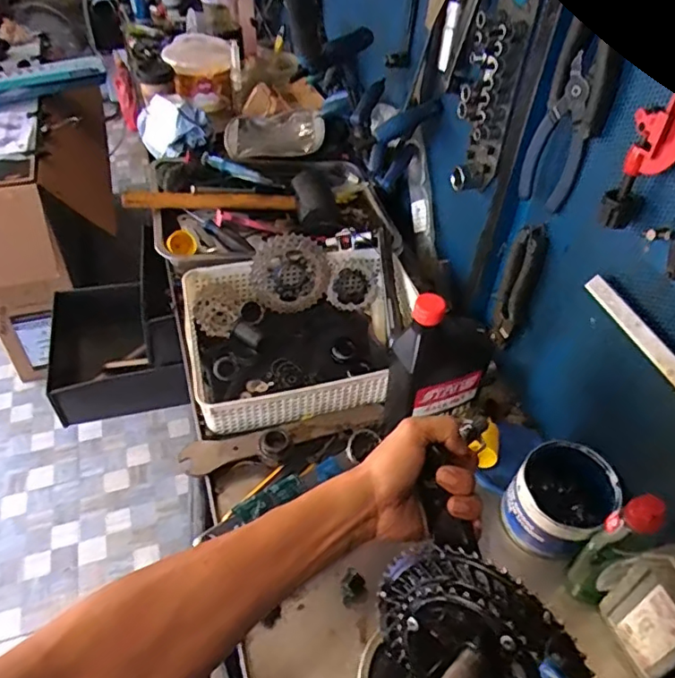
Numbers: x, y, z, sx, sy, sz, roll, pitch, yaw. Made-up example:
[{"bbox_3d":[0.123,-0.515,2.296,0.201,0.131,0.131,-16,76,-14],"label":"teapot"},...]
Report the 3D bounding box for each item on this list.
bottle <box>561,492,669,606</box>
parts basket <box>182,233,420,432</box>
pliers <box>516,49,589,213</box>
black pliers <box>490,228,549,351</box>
[{"bbox_3d":[0.279,0.207,0.559,0.061,0.165,0.040,-29,53,-28],"label":"bottle"},{"bbox_3d":[-0.049,-0.017,0.793,0.310,0.099,0.252,-10,46,-13],"label":"parts basket"},{"bbox_3d":[0.227,-0.208,0.579,0.011,0.152,0.071,-21,50,-23],"label":"pliers"},{"bbox_3d":[0.227,-0.061,0.710,0.038,0.180,0.023,17,46,13],"label":"black pliers"}]

